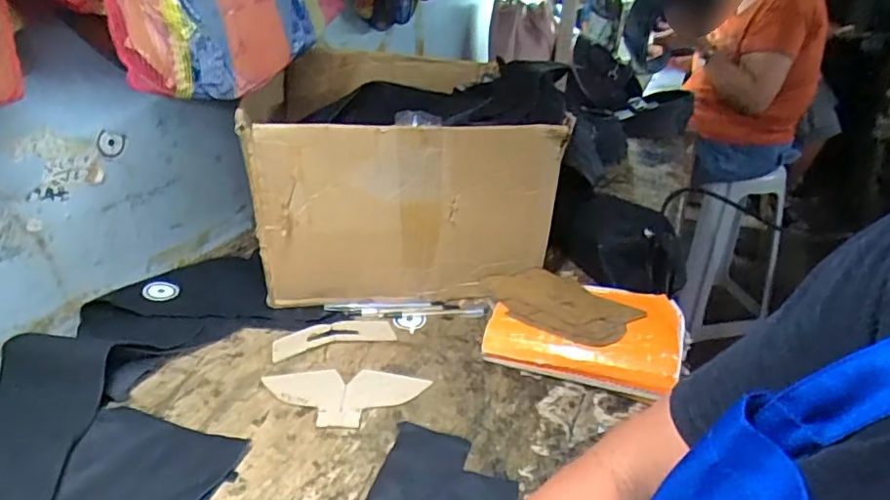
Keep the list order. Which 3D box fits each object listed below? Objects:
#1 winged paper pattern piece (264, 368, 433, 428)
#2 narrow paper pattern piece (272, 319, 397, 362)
[{"bbox_3d":[-0.102,0.145,0.565,0.161,0.006,0.077,2,29,2],"label":"winged paper pattern piece"},{"bbox_3d":[-0.128,0.099,0.650,0.136,0.005,0.046,-7,35,-18],"label":"narrow paper pattern piece"}]

